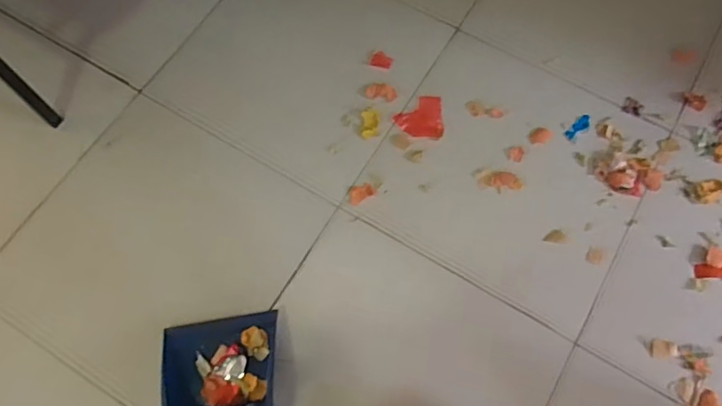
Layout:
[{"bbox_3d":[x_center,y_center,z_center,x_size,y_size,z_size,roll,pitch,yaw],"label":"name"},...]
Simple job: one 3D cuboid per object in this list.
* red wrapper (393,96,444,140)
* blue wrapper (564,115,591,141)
[{"bbox_3d":[0.151,-0.225,1.413,0.123,0.004,0.129,5,65,-1],"label":"red wrapper"},{"bbox_3d":[0.560,-0.193,1.403,0.093,0.007,0.033,-42,73,-14],"label":"blue wrapper"}]

